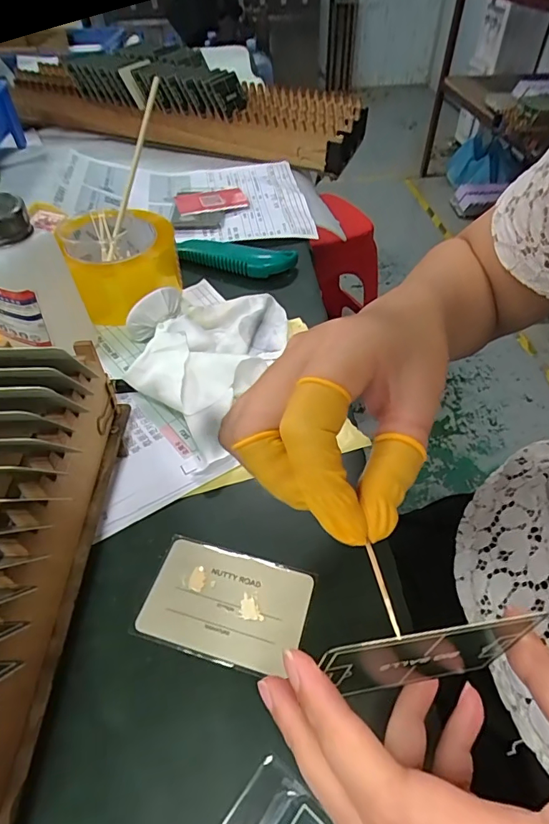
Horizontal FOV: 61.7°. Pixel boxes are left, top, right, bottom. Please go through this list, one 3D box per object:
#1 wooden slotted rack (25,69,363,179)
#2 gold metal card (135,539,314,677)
[{"bbox_3d":[-0.119,-0.443,0.702,0.492,0.089,0.189,5,48,5],"label":"wooden slotted rack"},{"bbox_3d":[-0.026,0.103,0.248,0.083,0.004,0.054,12,50,11],"label":"gold metal card"}]

